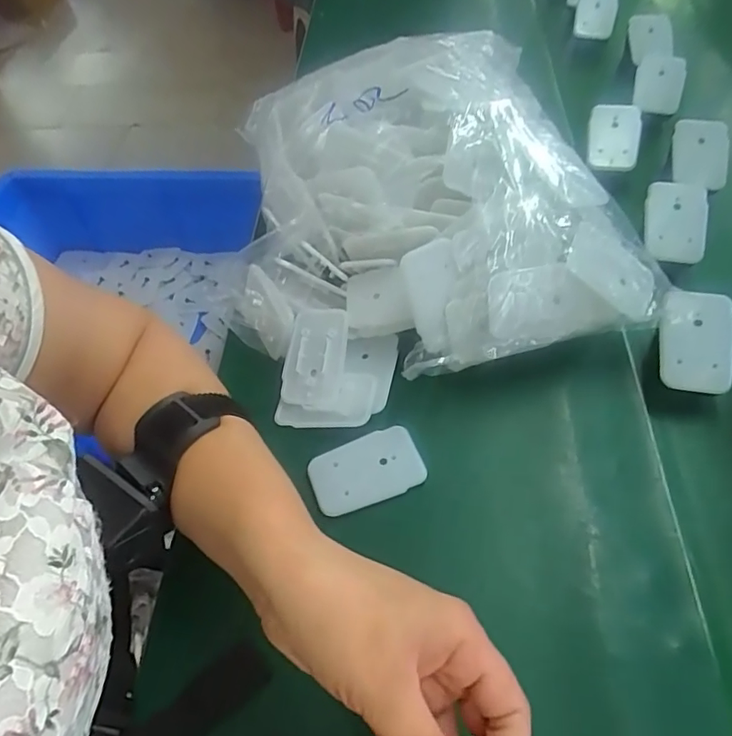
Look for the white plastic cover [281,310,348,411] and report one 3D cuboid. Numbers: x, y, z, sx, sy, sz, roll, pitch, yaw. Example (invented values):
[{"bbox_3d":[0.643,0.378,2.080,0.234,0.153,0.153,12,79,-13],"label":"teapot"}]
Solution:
[{"bbox_3d":[-0.036,-0.007,0.381,0.042,0.008,0.069,5,81,13],"label":"white plastic cover"}]

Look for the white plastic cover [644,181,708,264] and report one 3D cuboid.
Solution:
[{"bbox_3d":[0.237,-0.111,0.418,0.044,0.005,0.061,7,85,6],"label":"white plastic cover"}]

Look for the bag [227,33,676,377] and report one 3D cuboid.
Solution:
[{"bbox_3d":[0.032,-0.123,0.410,0.277,0.124,0.269,-11,54,-2],"label":"bag"}]

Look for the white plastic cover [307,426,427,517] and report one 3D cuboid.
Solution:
[{"bbox_3d":[0.000,0.064,0.345,0.068,0.005,0.043,-19,55,-9],"label":"white plastic cover"}]

